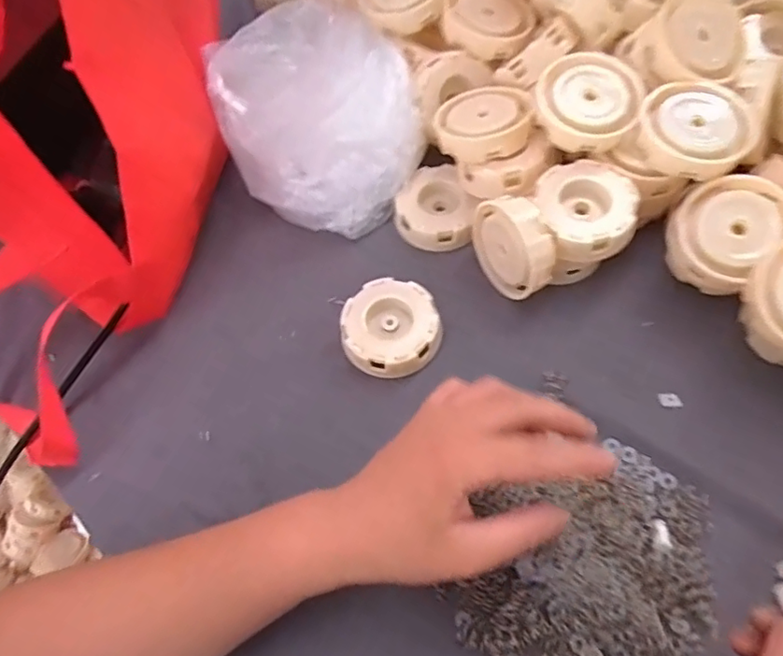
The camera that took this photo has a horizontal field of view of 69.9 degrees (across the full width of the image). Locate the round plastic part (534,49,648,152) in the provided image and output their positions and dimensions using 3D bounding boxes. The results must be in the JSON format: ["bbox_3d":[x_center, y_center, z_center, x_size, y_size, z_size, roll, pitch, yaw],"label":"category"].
[{"bbox_3d":[0.130,-0.150,0.373,0.067,0.019,0.067,-1,81,3],"label":"round plastic part"}]

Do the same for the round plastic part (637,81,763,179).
[{"bbox_3d":[0.197,-0.128,0.364,0.069,0.014,0.069,27,82,6],"label":"round plastic part"}]

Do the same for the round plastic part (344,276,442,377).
[{"bbox_3d":[0.000,-0.001,0.380,0.064,0.022,0.063,-2,64,4],"label":"round plastic part"}]

